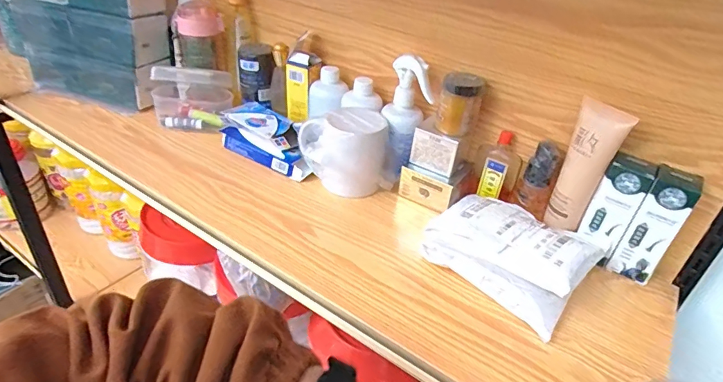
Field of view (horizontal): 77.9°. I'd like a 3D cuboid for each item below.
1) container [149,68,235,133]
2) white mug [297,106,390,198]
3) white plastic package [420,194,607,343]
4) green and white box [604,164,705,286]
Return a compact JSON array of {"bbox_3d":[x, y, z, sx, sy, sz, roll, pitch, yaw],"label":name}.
[{"bbox_3d":[-0.265,-0.145,0.705,0.128,0.082,0.067,8,34,5],"label":"container"},{"bbox_3d":[-0.025,-0.055,0.602,0.111,0.098,0.089,-7,36,-17],"label":"white mug"},{"bbox_3d":[0.155,0.060,0.490,0.168,0.046,0.124,31,42,33],"label":"white plastic package"},{"bbox_3d":[0.315,0.038,0.484,0.043,0.127,0.042,27,40,29],"label":"green and white box"}]

